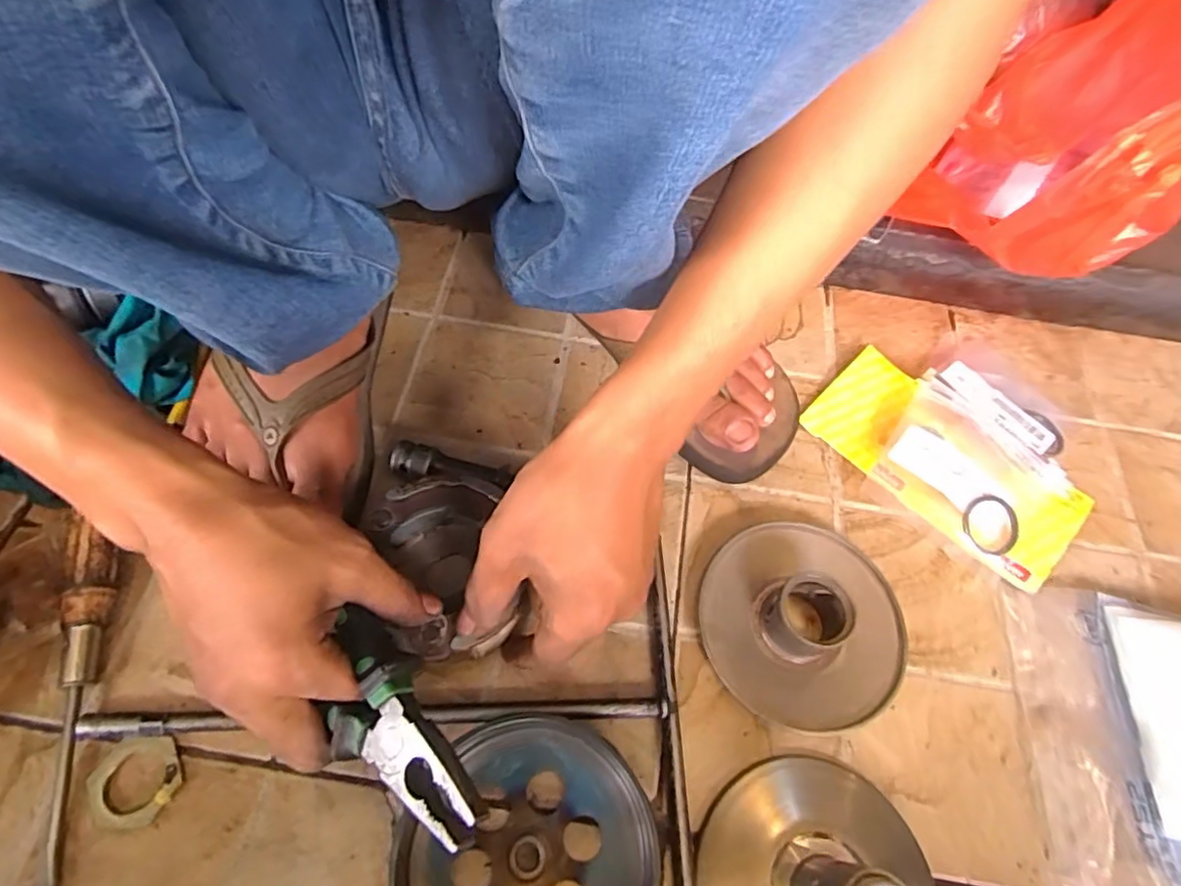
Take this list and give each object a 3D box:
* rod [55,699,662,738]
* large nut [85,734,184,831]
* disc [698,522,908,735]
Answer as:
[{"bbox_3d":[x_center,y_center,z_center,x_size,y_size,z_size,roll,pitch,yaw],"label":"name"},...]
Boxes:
[{"bbox_3d":[-0.109,0.143,0.321,0.297,0.014,0.010,0,61,-4],"label":"rod"},{"bbox_3d":[-0.226,0.168,0.305,0.040,0.004,0.041,2,61,-3],"label":"large nut"},{"bbox_3d":[0.123,0.098,0.351,0.113,0.036,0.115,2,61,-3],"label":"disc"}]

